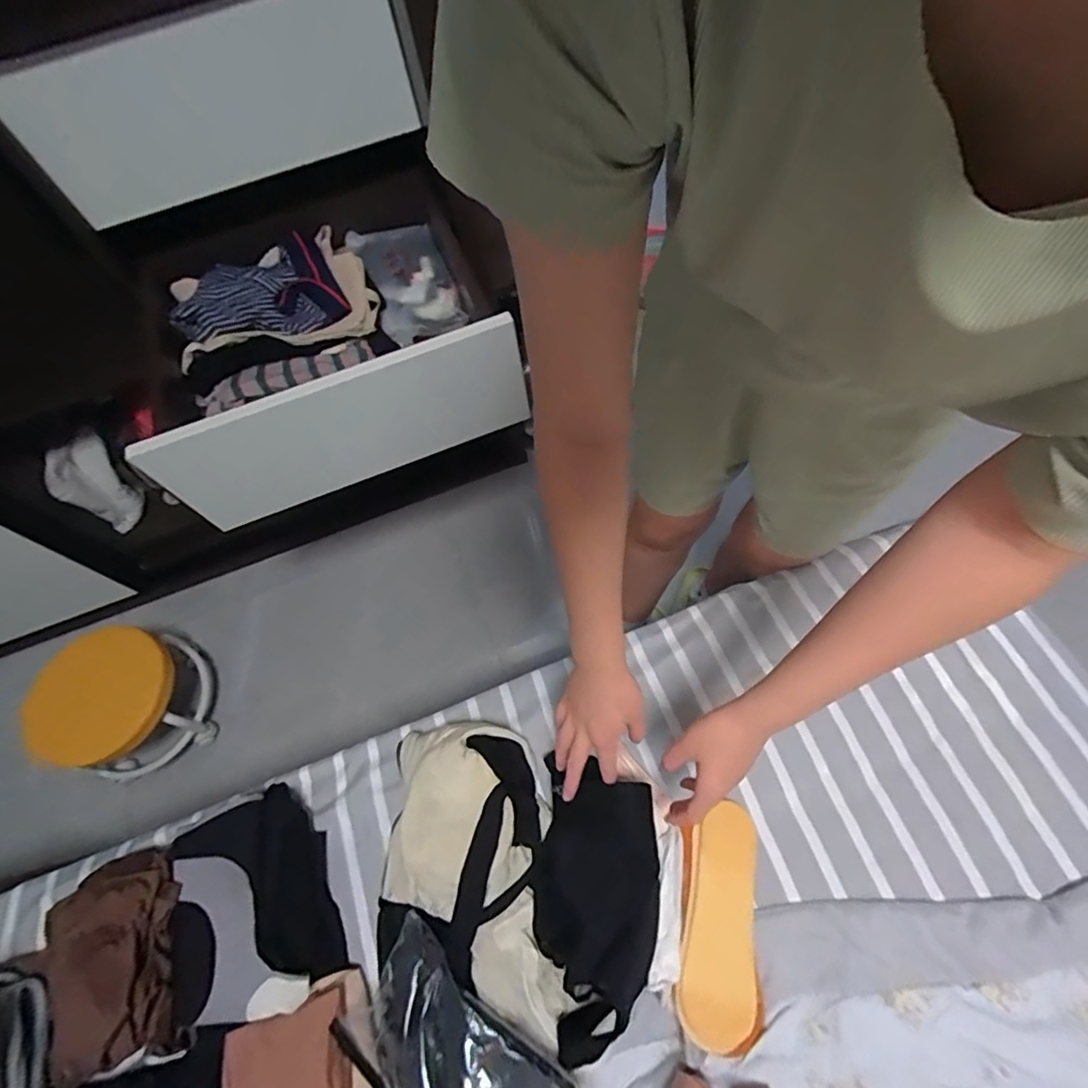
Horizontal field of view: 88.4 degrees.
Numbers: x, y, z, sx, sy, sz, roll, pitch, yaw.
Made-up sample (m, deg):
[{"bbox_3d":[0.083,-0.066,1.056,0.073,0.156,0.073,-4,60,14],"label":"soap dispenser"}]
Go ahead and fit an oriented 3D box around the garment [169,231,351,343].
[{"bbox_3d":[-0.417,-0.361,0.805,0.226,0.043,0.216,-33,65,-10],"label":"garment"}]

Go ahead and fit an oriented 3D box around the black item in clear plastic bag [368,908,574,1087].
[{"bbox_3d":[-0.075,0.485,0.504,0.248,0.043,0.121,35,72,20],"label":"black item in clear plastic bag"}]

